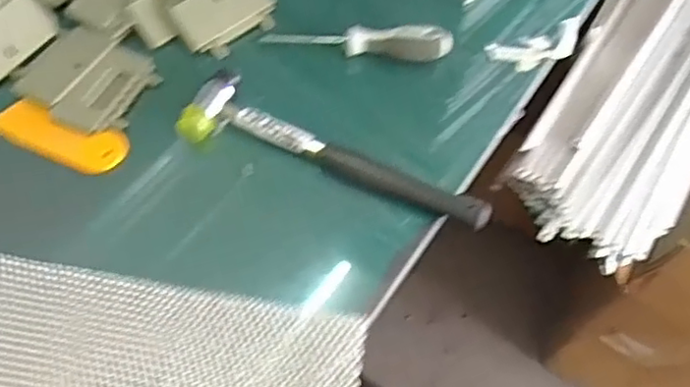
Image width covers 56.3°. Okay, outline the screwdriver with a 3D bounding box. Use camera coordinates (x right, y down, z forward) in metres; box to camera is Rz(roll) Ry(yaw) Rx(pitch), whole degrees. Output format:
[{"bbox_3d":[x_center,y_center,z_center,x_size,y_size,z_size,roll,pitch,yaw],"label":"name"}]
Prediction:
[{"bbox_3d":[0.011,-0.133,0.556,0.160,0.028,0.023,6,59,0],"label":"screwdriver"}]

